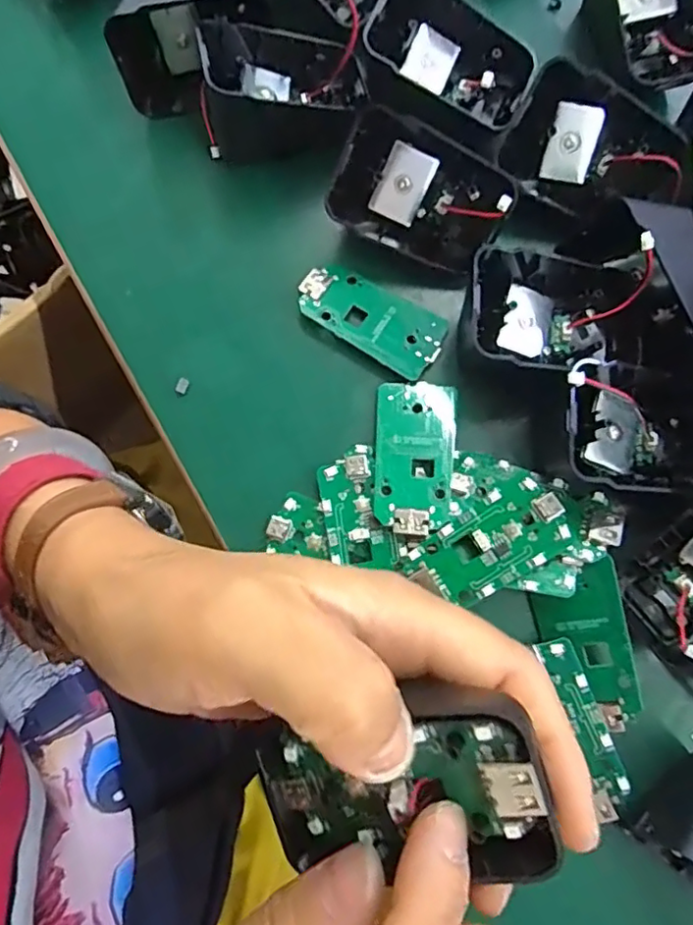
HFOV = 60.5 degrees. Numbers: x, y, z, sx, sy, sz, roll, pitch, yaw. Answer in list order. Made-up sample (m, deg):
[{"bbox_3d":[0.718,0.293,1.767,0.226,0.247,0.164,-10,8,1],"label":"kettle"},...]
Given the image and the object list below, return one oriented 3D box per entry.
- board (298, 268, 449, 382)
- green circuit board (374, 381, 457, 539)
[{"bbox_3d":[0.010,-0.061,0.251,0.063,0.005,0.030,30,81,5],"label":"board"},{"bbox_3d":[0.028,-0.003,0.235,0.032,0.009,0.062,3,80,1],"label":"green circuit board"}]

